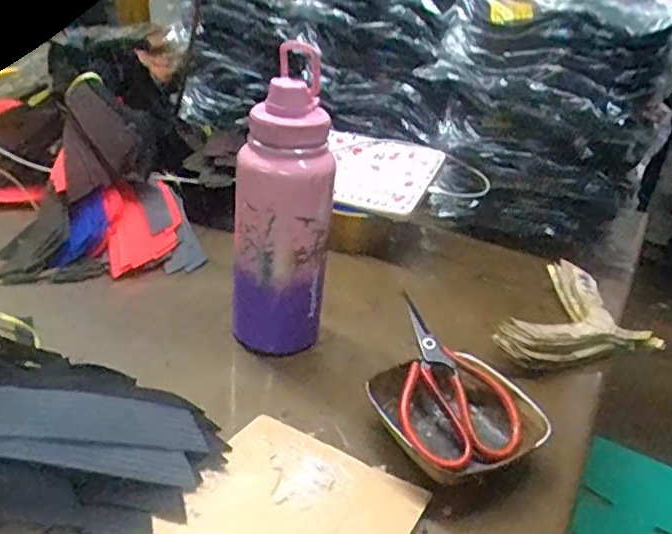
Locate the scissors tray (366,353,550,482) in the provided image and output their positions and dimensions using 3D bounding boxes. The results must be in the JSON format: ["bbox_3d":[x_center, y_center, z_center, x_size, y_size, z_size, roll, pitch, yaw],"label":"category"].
[{"bbox_3d":[0.099,0.129,0.518,0.130,0.041,0.113,-7,31,-22],"label":"scissors tray"}]

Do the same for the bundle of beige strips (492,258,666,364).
[{"bbox_3d":[0.278,0.063,0.674,0.139,0.033,0.216,21,32,26],"label":"bundle of beige strips"}]

